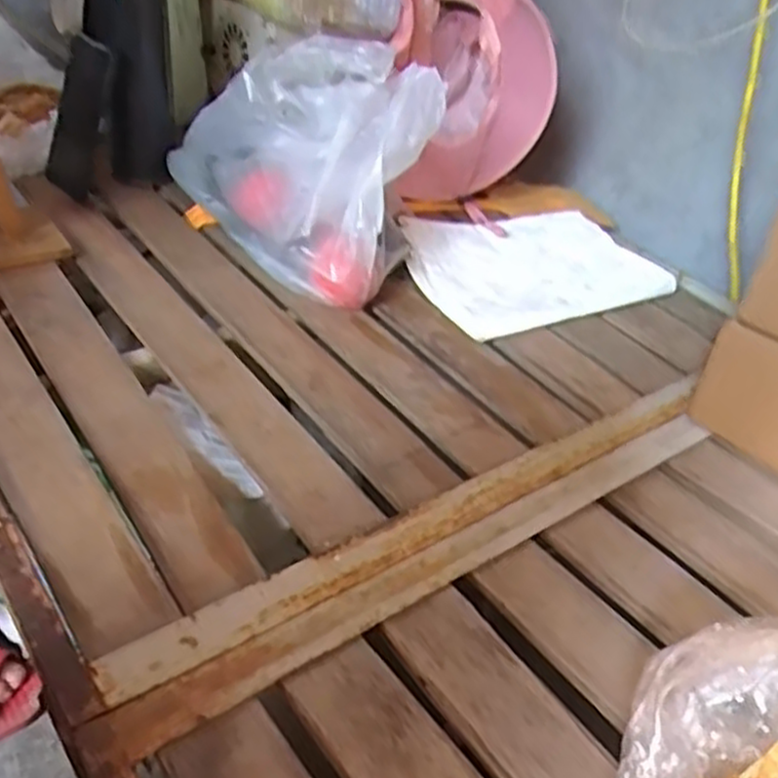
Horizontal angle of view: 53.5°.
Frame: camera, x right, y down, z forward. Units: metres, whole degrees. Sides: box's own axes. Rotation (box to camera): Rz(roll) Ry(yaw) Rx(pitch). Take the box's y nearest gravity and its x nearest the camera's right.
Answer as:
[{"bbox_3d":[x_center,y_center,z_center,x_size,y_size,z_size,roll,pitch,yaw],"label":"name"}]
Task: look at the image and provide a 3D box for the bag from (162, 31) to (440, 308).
[{"bbox_3d":[-0.096,-0.250,0.808,0.157,0.213,0.350,-17,43,-30],"label":"bag"}]

